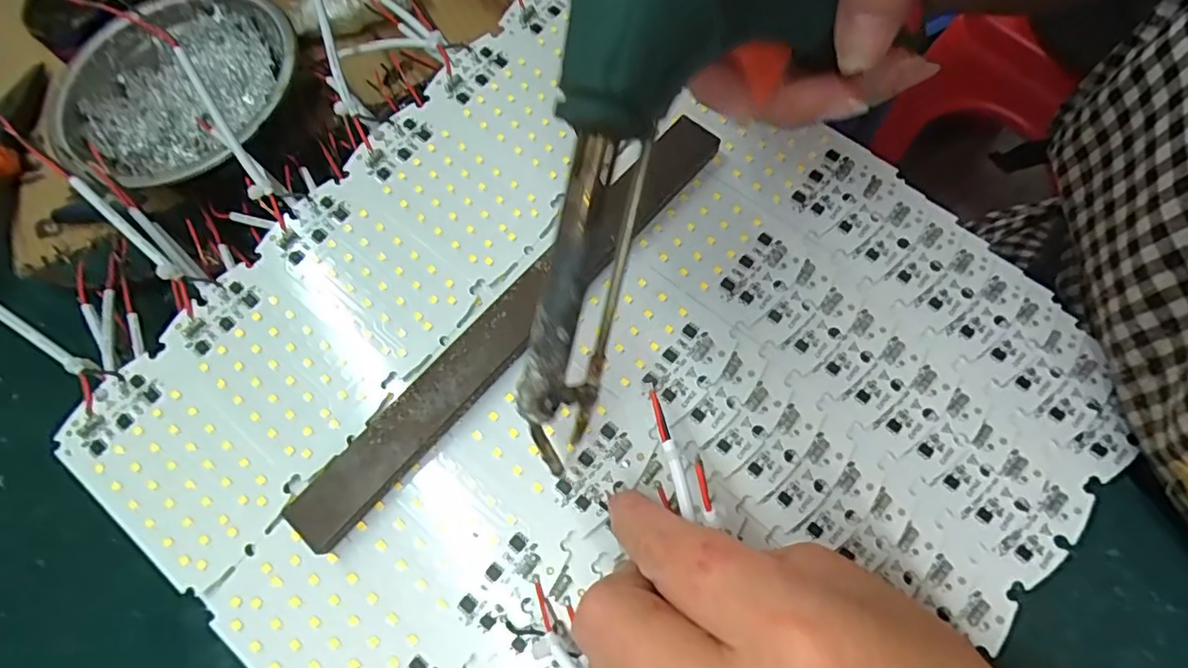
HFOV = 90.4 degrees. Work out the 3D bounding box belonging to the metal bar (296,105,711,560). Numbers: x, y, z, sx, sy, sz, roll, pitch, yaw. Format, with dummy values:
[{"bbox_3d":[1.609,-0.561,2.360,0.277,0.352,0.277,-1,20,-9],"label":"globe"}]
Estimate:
[{"bbox_3d":[-0.028,-0.007,0.226,0.022,0.009,0.214,41,78,13],"label":"metal bar"}]

